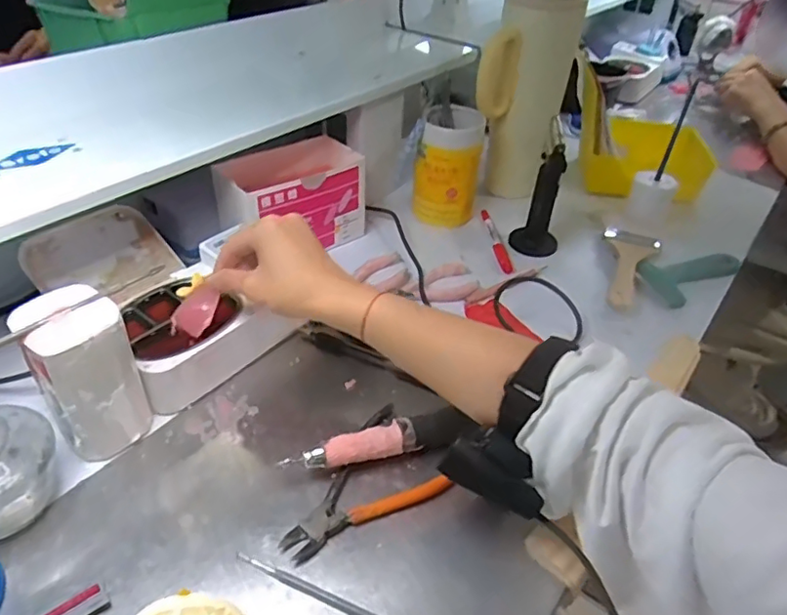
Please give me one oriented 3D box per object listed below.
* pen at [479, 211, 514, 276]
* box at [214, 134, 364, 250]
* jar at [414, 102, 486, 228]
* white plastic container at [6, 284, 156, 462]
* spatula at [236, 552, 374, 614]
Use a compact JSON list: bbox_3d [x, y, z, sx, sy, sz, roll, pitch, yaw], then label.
[{"bbox_3d":[0.128,-0.085,0.726,0.016,0.012,0.138,-1,39,-5],"label":"pen"},{"bbox_3d":[-0.118,-0.125,0.676,0.161,0.096,0.091,-26,48,-31],"label":"box"},{"bbox_3d":[0.072,-0.182,0.742,0.079,0.127,0.091,7,40,4],"label":"jar"},{"bbox_3d":[-0.231,0.053,0.442,0.065,0.129,0.059,-25,48,-30],"label":"white plastic container"},{"bbox_3d":[-0.028,0.195,0.372,0.171,0.006,0.007,17,41,17],"label":"spatula"}]

